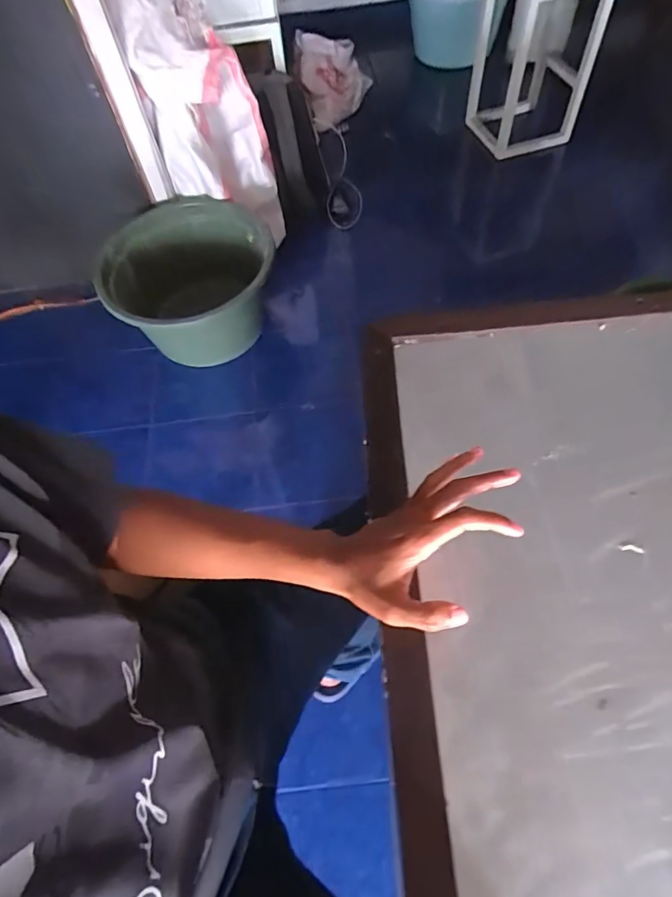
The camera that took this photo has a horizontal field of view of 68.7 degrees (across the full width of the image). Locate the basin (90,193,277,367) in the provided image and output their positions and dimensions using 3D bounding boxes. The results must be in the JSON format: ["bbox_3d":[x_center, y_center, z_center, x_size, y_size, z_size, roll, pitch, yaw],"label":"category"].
[{"bbox_3d":[-0.426,-0.475,1.478,0.475,0.290,0.538,-26,61,-10],"label":"basin"}]

